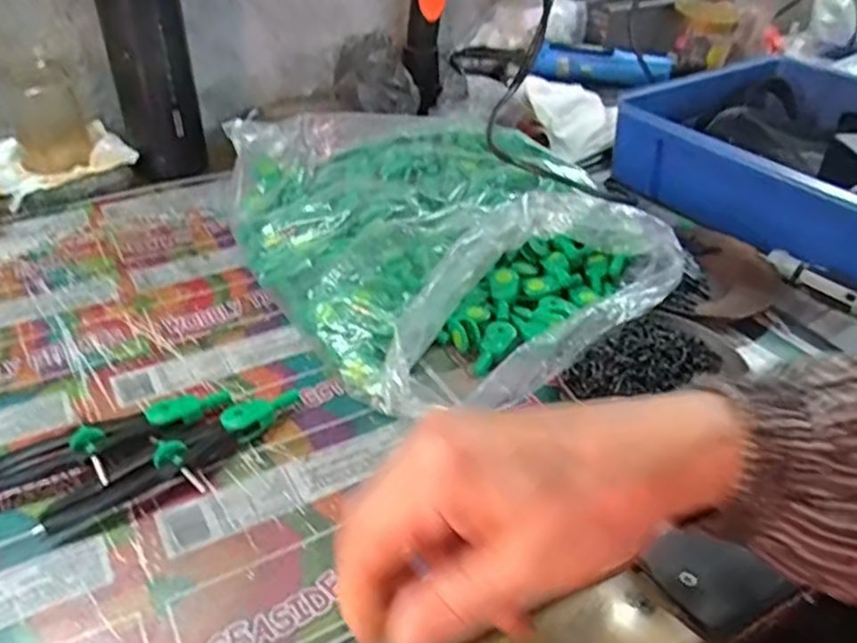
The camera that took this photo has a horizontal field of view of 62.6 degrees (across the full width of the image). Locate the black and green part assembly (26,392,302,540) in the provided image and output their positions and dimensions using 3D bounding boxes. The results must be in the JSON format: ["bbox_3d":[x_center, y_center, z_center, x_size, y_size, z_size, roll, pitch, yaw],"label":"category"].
[{"bbox_3d":[-0.124,0.071,0.366,0.041,0.015,0.143,30,45,32],"label":"black and green part assembly"}]

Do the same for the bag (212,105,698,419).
[{"bbox_3d":[0.012,-0.070,0.502,0.245,0.064,0.286,-19,42,-25],"label":"bag"}]

